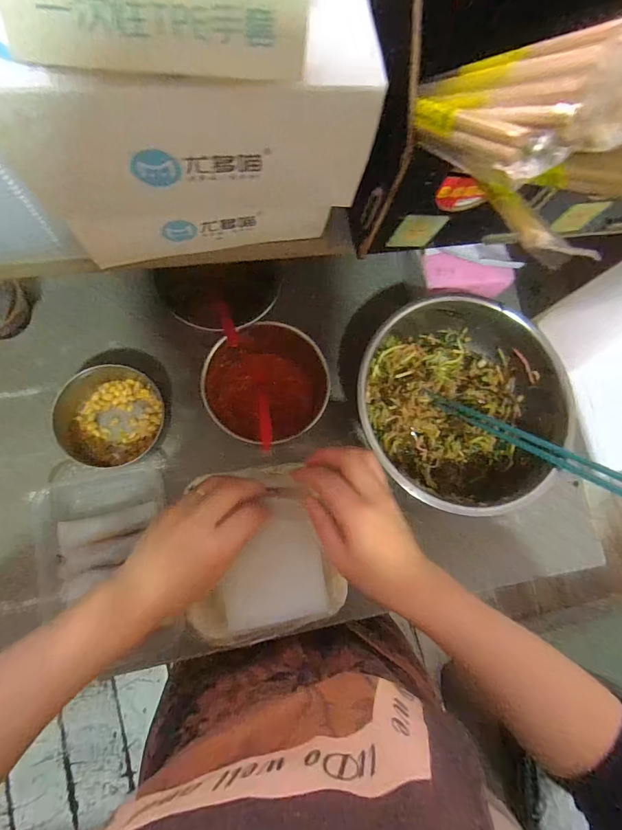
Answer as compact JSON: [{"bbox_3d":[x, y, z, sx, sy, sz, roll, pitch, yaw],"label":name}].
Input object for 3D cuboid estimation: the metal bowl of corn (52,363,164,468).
[{"bbox_3d":[-0.198,-0.003,0.402,0.090,0.043,0.101,-10,80,-10],"label":"metal bowl of corn"}]

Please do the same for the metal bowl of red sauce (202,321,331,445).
[{"bbox_3d":[-0.037,-0.033,0.398,0.115,0.070,0.129,37,76,0],"label":"metal bowl of red sauce"}]

